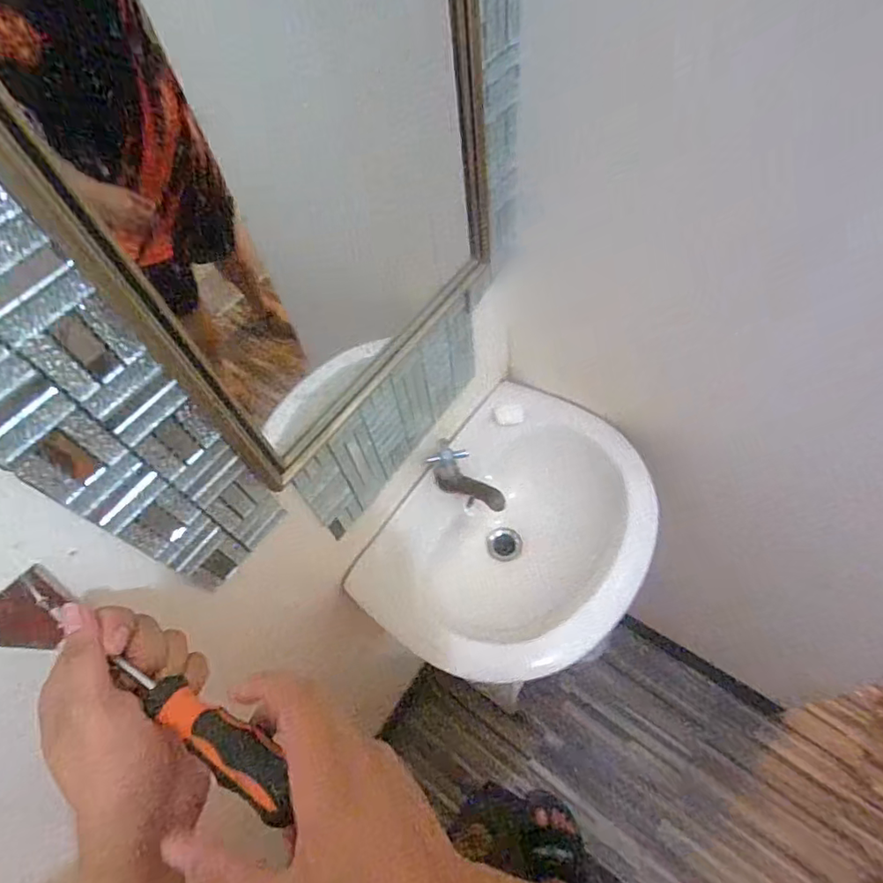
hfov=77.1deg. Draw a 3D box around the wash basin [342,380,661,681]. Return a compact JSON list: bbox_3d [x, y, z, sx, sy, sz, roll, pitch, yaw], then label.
[{"bbox_3d":[0.129,0.135,0.820,0.328,0.159,0.389,32,67,20],"label":"wash basin"}]

